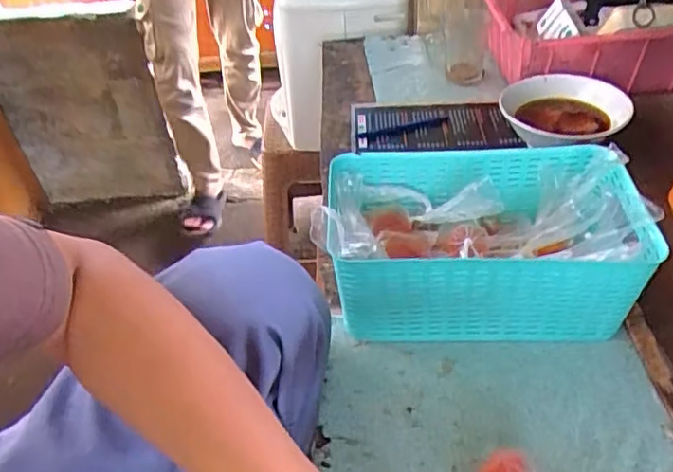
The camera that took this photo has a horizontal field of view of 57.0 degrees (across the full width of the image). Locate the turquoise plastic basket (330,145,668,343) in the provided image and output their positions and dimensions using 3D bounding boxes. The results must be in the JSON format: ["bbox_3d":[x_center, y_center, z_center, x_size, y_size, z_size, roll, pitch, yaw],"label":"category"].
[{"bbox_3d":[0.136,0.009,0.603,0.274,0.118,0.164,-2,40,4],"label":"turquoise plastic basket"}]

